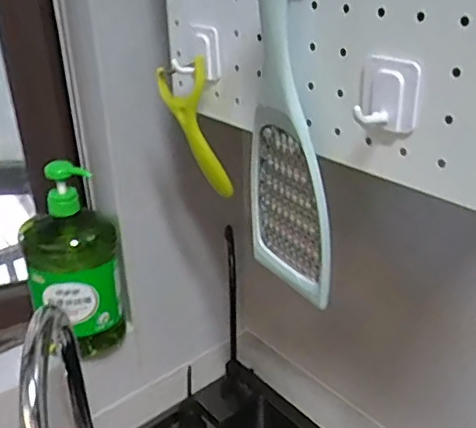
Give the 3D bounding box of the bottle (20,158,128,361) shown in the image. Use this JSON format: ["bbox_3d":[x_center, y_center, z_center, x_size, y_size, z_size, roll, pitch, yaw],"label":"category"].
[{"bbox_3d":[-0.212,0.069,0.725,0.113,0.270,0.085,-18,31,-30],"label":"bottle"}]

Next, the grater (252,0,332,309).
[{"bbox_3d":[0.039,-0.055,0.460,0.018,0.277,0.109,-24,35,-26],"label":"grater"}]

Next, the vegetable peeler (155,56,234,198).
[{"bbox_3d":[-0.036,-0.081,0.558,0.063,0.140,0.026,-11,20,29],"label":"vegetable peeler"}]

